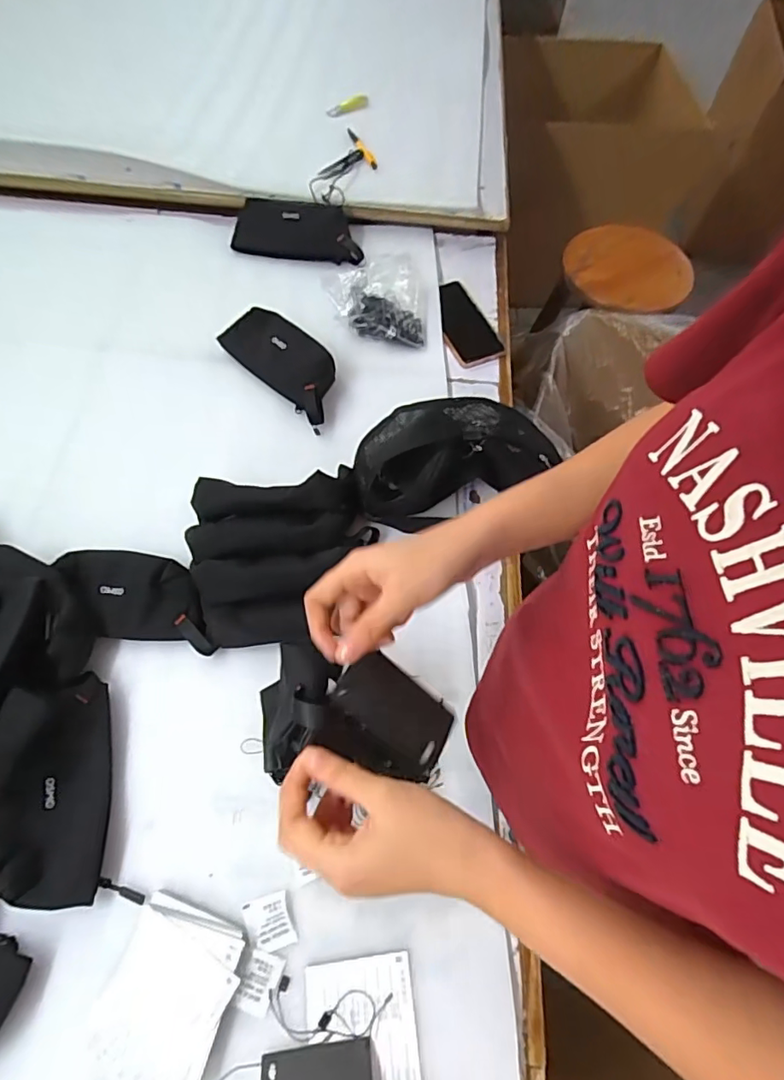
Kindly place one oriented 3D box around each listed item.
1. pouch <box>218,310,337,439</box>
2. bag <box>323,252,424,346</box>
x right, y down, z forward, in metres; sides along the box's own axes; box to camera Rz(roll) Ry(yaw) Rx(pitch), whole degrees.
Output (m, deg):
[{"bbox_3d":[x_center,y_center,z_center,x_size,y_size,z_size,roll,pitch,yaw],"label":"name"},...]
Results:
[{"bbox_3d":[-0.152,-0.249,0.733,0.205,0.049,0.081,41,68,15],"label":"pouch"},{"bbox_3d":[-0.026,-0.360,0.788,0.143,0.051,0.151,-2,64,-5],"label":"bag"}]

